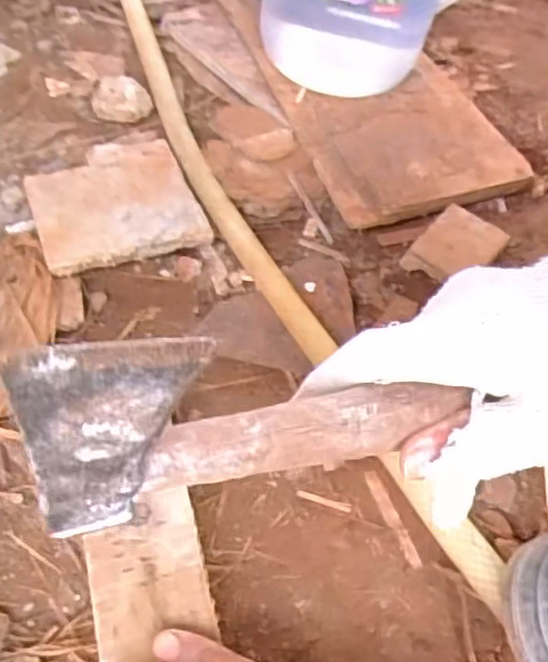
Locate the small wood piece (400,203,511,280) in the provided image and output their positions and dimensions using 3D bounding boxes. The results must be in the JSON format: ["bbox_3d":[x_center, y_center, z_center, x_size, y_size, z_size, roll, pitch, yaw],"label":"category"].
[{"bbox_3d":[0.134,-0.061,0.499,0.053,0.012,0.065,34,61,19],"label":"small wood piece"}]

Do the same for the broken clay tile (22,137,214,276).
[{"bbox_3d":[-0.118,-0.097,0.495,0.112,0.009,0.113,-18,59,-14],"label":"broken clay tile"}]

